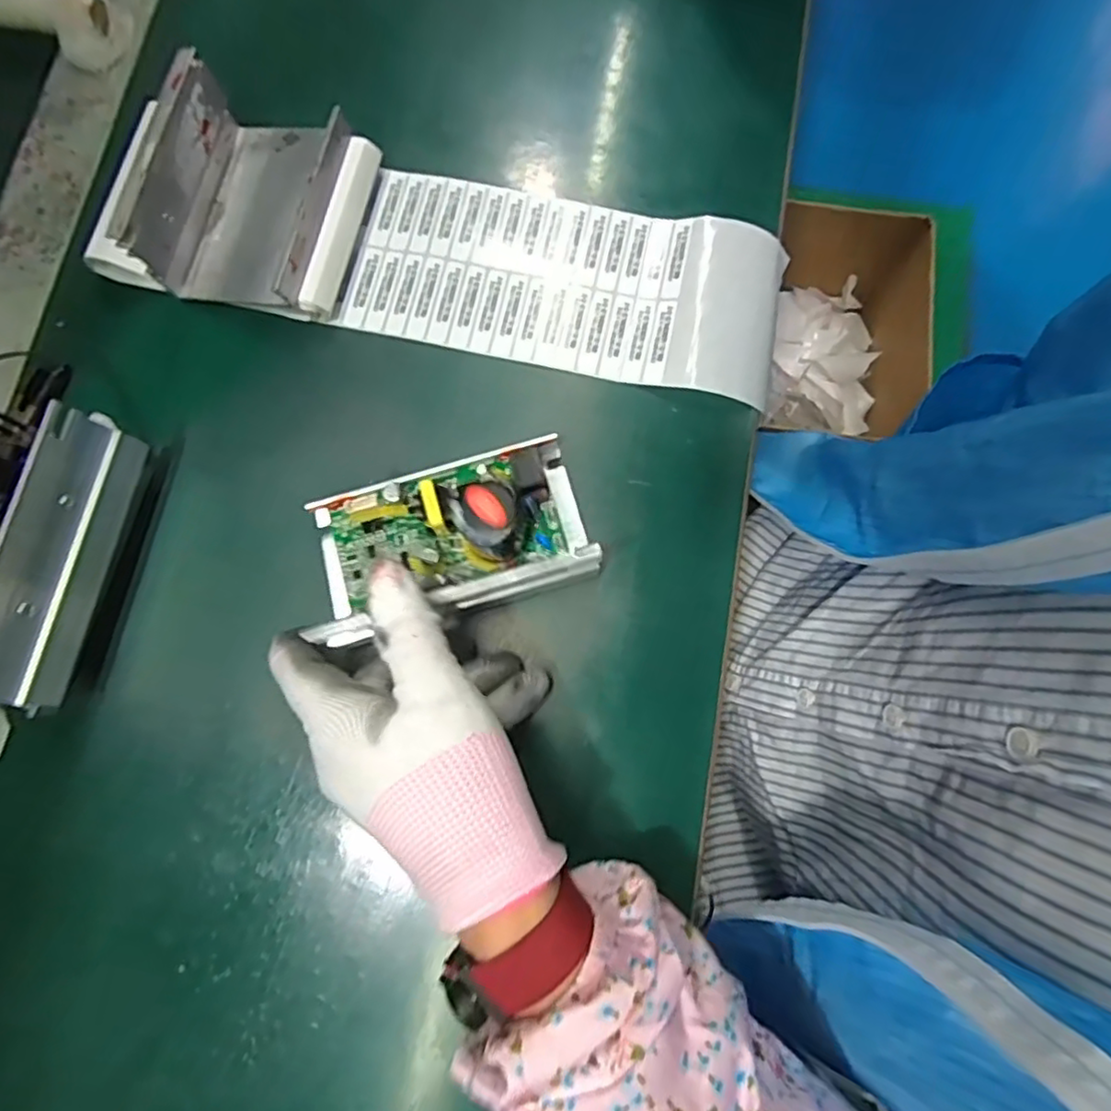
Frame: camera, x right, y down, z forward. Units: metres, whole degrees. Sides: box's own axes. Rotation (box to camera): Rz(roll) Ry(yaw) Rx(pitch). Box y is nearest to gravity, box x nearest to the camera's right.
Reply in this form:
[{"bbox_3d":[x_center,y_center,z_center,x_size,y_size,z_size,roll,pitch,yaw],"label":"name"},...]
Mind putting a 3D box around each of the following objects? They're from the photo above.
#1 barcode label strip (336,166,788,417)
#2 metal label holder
[{"bbox_3d":[0.004,-0.153,0.352,0.236,0.011,0.102,13,78,4],"label":"barcode label strip"},{"bbox_3d":[-0.179,-0.196,0.342,0.138,0.055,0.115,10,78,3],"label":"metal label holder"}]

